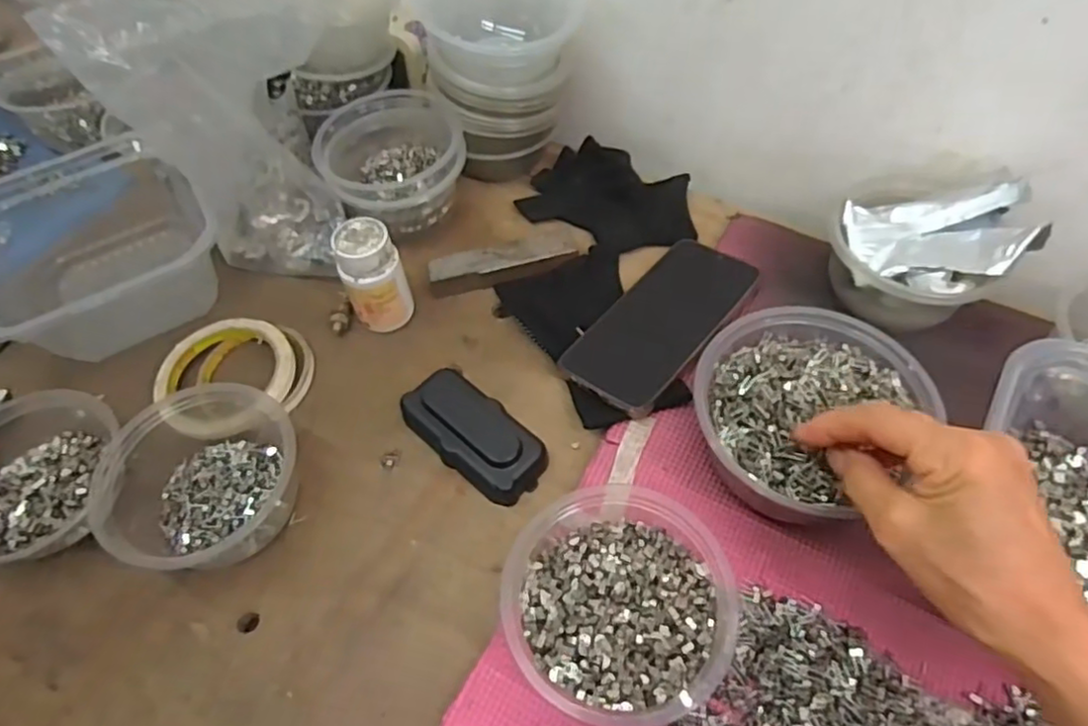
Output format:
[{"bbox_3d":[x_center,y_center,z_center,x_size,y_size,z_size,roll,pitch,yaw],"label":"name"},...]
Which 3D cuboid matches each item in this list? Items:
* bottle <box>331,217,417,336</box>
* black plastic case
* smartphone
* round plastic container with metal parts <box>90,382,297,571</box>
[{"bbox_3d":[-0.125,-0.064,0.496,0.044,0.082,0.035,-20,56,-9],"label":"bottle"},{"bbox_3d":[-0.049,0.047,0.457,0.106,0.021,0.053,37,66,25],"label":"black plastic case"},{"bbox_3d":[0.085,-0.030,0.494,0.077,0.016,0.155,35,68,21],"label":"smartphone"},{"bbox_3d":[-0.219,0.071,0.433,0.110,0.051,0.121,-2,55,3],"label":"round plastic container with metal parts"}]

